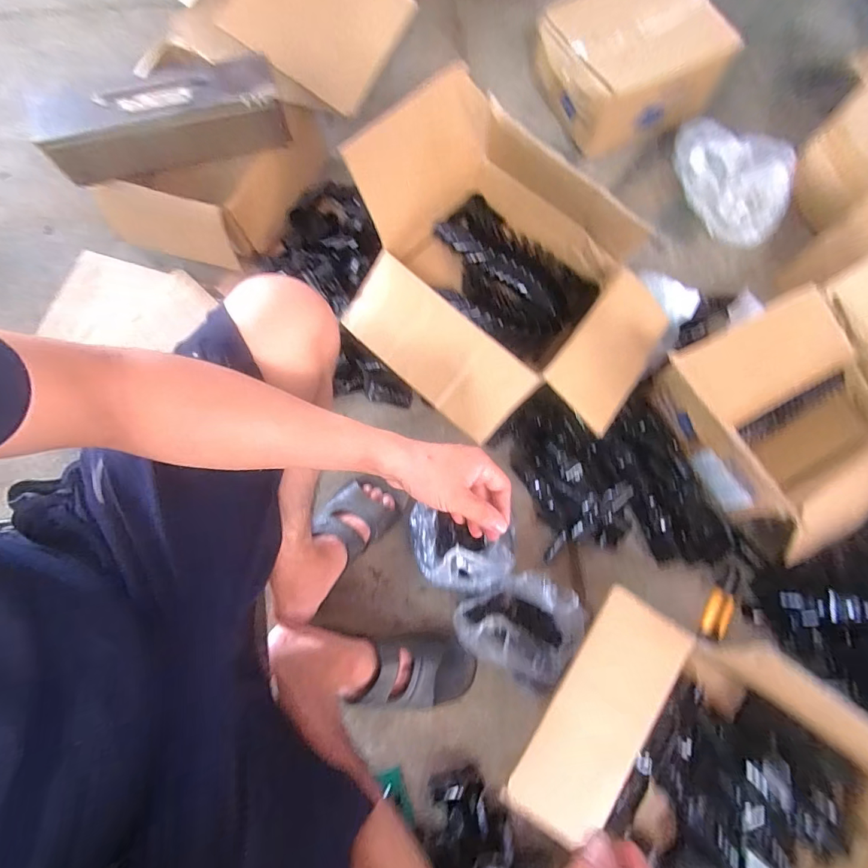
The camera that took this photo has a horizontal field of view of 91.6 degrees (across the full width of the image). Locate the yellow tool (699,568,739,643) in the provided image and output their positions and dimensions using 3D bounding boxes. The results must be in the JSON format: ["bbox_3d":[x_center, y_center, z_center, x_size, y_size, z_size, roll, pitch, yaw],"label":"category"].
[{"bbox_3d":[0.482,0.284,0.709,0.039,0.021,0.132,34,77,8],"label":"yellow tool"}]

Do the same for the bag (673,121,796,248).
[{"bbox_3d":[0.606,-0.522,0.860,0.167,0.089,0.291,-10,75,-4],"label":"bag"}]

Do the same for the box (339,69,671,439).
[{"bbox_3d":[0.106,-0.225,0.645,0.485,0.233,0.379,39,77,9],"label":"box"}]

